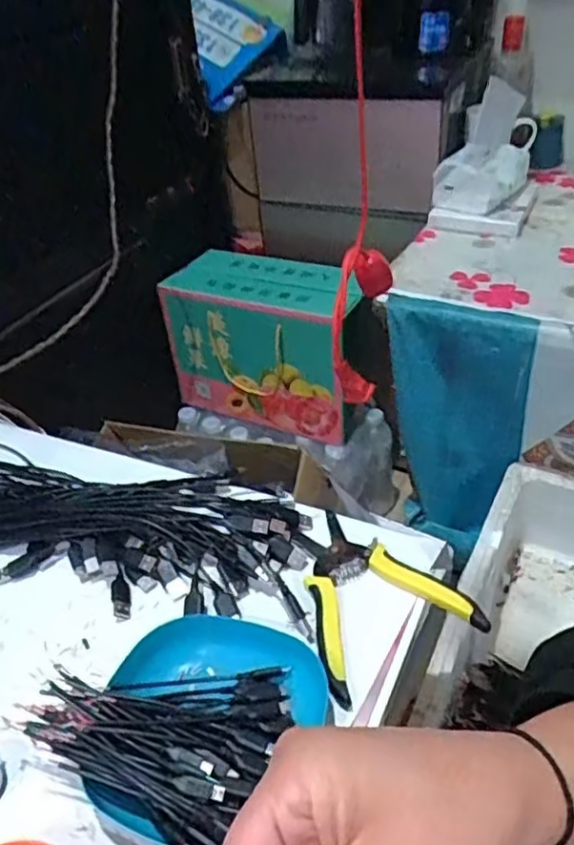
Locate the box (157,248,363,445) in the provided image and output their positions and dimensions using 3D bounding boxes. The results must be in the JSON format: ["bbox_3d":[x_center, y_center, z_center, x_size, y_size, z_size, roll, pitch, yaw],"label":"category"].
[{"bbox_3d":[-0.032,-0.132,1.116,0.334,0.249,0.139,17,43,26],"label":"box"}]

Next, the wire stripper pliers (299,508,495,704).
[{"bbox_3d":[0.057,0.121,0.494,0.118,0.014,0.149,-19,40,-16],"label":"wire stripper pliers"}]

